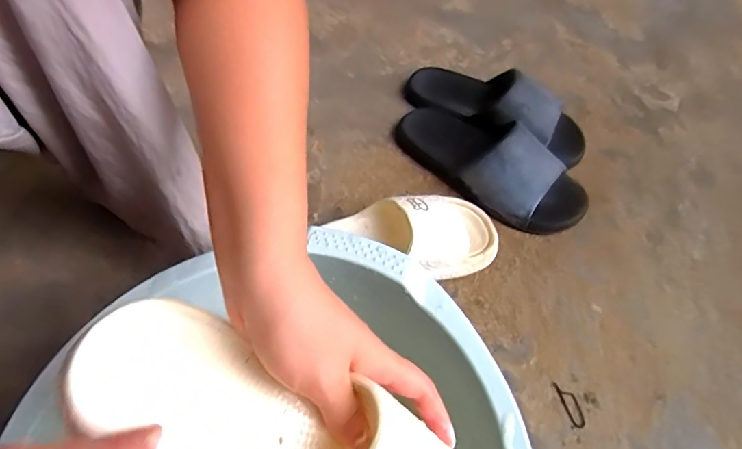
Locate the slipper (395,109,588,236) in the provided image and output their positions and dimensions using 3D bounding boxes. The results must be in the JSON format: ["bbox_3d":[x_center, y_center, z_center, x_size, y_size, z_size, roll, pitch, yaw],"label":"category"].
[{"bbox_3d":[0.150,-0.085,0.593,0.267,0.076,0.107,31,62,17],"label":"slipper"}]

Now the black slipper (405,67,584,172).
[{"bbox_3d":[0.175,-0.172,0.652,0.270,0.077,0.090,26,61,14],"label":"black slipper"}]

